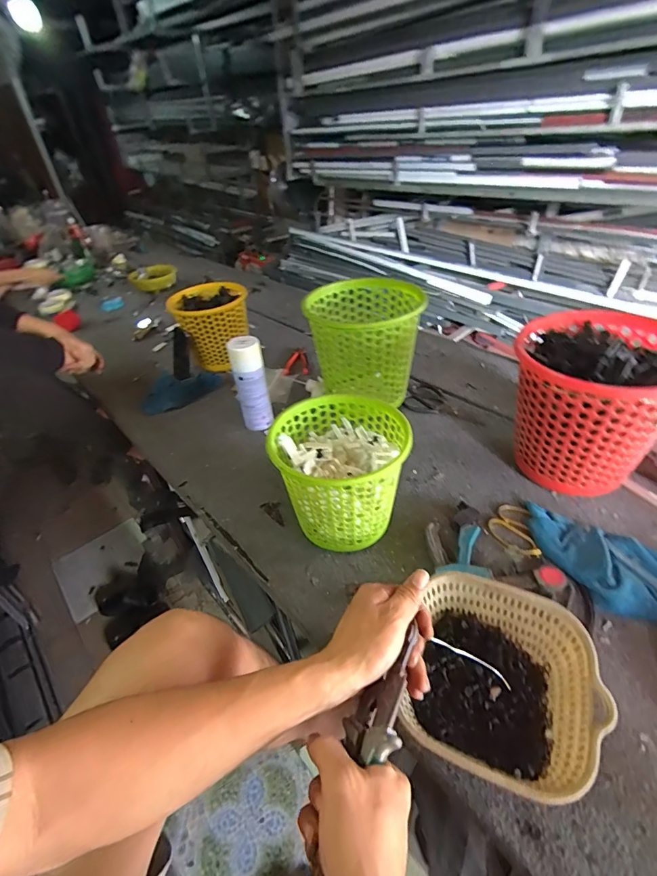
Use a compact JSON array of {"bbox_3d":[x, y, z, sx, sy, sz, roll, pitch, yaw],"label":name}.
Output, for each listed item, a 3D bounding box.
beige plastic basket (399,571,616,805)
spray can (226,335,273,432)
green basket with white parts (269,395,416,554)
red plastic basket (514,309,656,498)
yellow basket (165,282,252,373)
[{"bbox_3d":[0.185,0.271,0.453,0.190,0.088,0.191,14,42,23],"label":"beige plastic basket"},{"bbox_3d":[-0.163,-0.109,0.875,0.063,0.206,0.054,-11,40,-7],"label":"spray can"},{"bbox_3d":[0.020,0.068,0.646,0.194,0.196,0.202,-10,40,-6],"label":"green basket with white parts"},{"bbox_3d":[0.430,-0.046,0.691,0.246,0.251,0.233,-33,47,-29],"label":"red plastic basket"},{"bbox_3d":[-0.315,-0.300,1.142,0.194,0.197,0.207,-22,42,-19],"label":"yellow basket"}]

